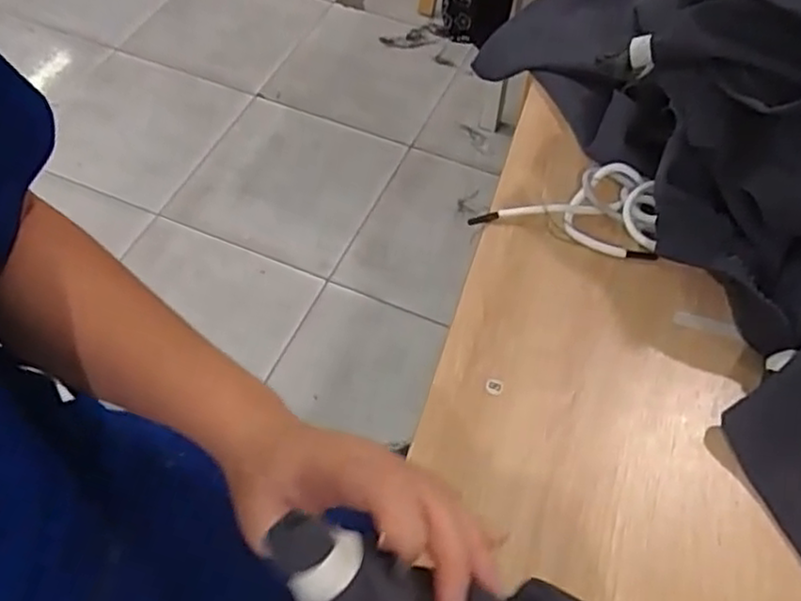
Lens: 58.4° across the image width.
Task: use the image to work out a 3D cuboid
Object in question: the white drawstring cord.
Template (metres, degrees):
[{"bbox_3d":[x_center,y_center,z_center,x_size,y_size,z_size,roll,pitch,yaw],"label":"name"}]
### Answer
[{"bbox_3d":[0.127,-0.075,0.528,0.128,0.025,0.063,16,58,10],"label":"white drawstring cord"}]

